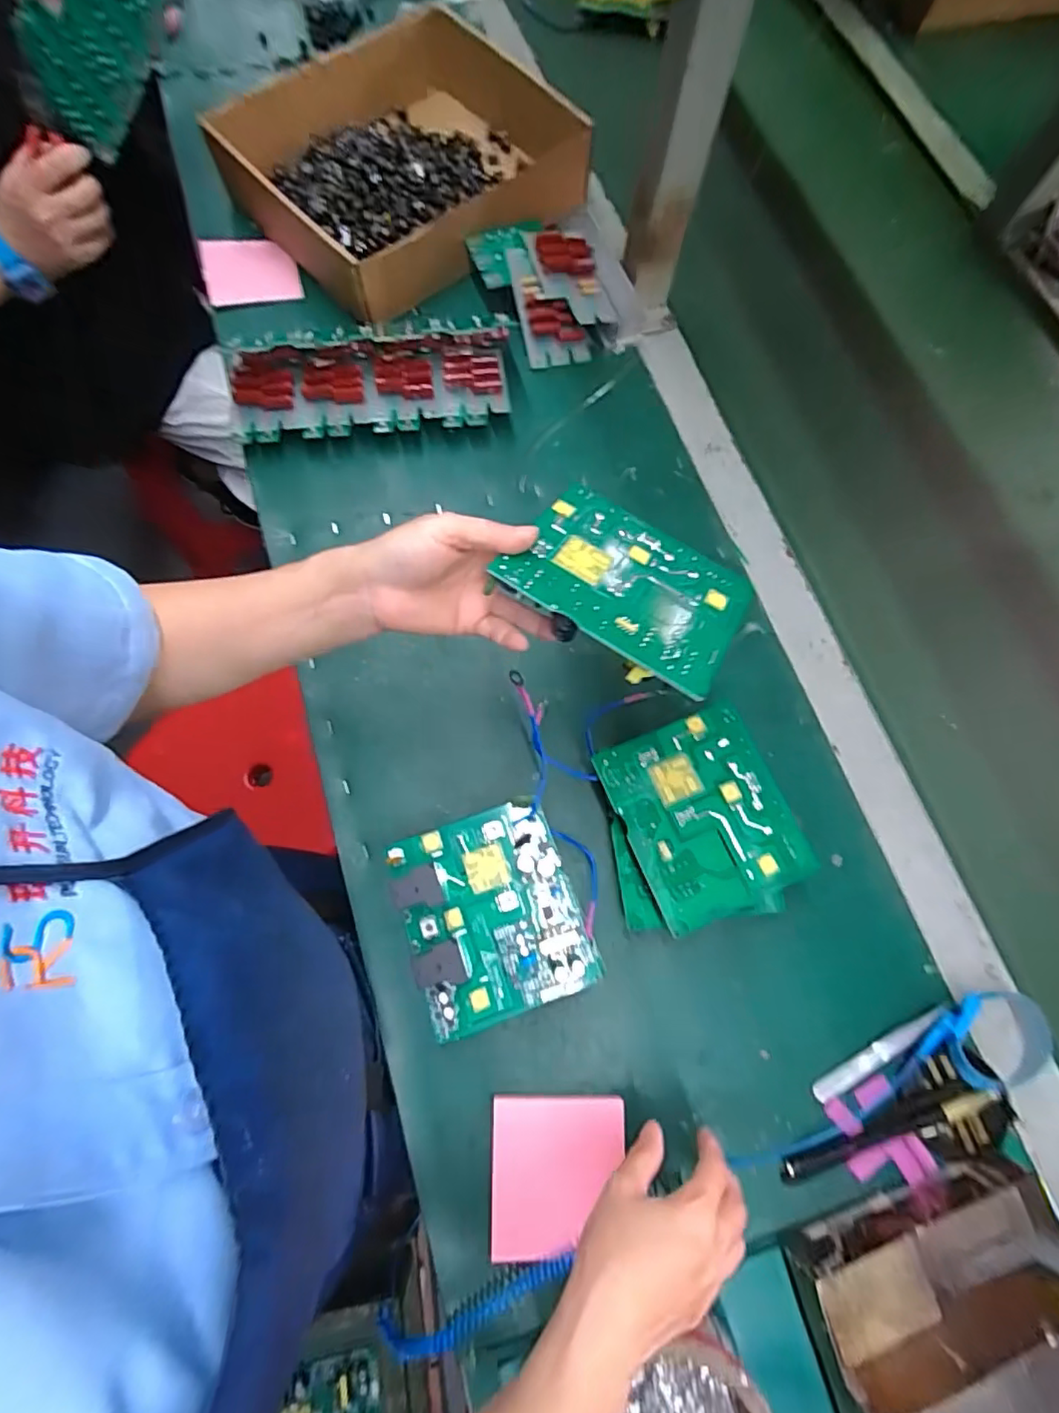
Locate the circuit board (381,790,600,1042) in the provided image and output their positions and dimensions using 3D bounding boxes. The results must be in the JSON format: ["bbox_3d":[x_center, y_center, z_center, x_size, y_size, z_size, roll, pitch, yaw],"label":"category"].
[{"bbox_3d":[-0.024,0.145,0.409,0.120,0.051,0.137,-19,75,-8],"label":"circuit board"}]

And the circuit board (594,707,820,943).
[{"bbox_3d":[0.124,0.074,0.414,0.115,0.009,0.130,-22,74,-8],"label":"circuit board"}]

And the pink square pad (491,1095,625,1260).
[{"bbox_3d":[0.018,0.305,0.382,0.084,0.012,0.086,1,73,-3],"label":"pink square pad"}]

